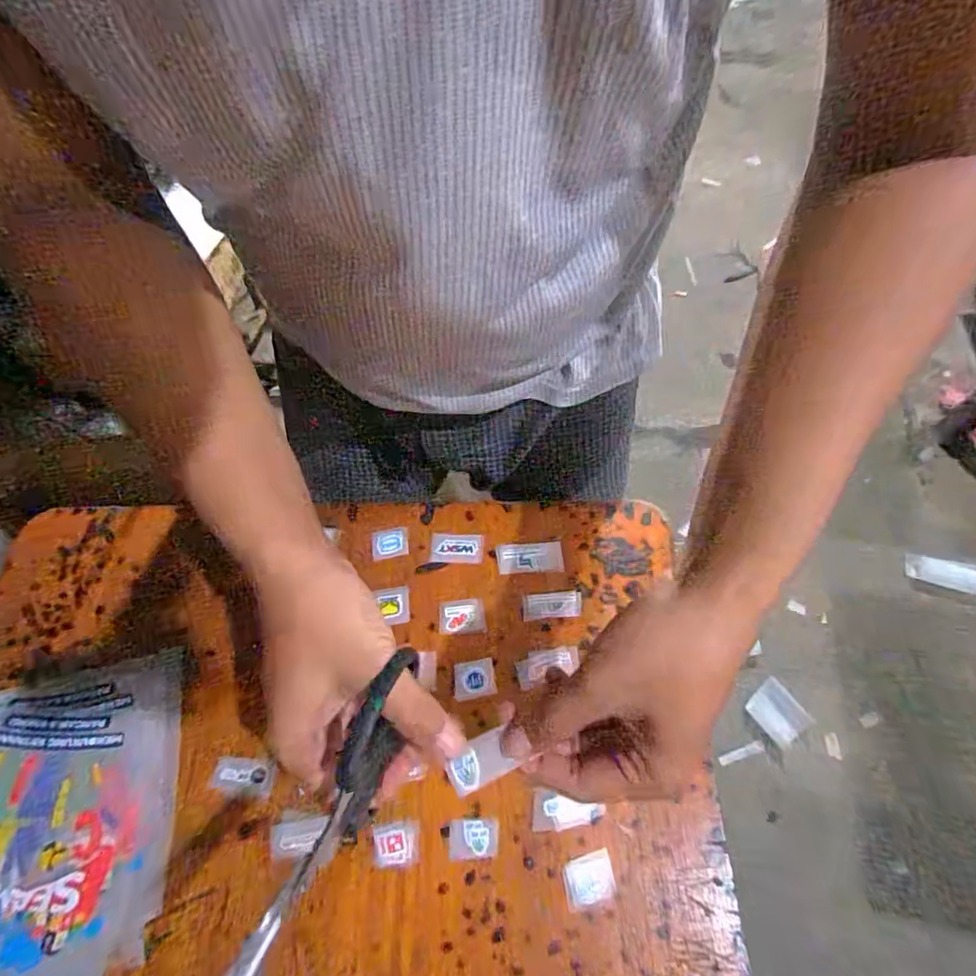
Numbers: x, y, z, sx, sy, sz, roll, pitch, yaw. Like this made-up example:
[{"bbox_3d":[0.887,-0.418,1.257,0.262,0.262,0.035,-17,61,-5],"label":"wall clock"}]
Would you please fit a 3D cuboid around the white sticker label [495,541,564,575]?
[{"bbox_3d":[0.037,0.061,0.485,0.058,0.004,0.028,-4,60,-1],"label":"white sticker label"}]

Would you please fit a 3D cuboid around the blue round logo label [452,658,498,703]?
[{"bbox_3d":[-0.011,0.152,0.436,0.032,0.004,0.029,-8,60,-3],"label":"blue round logo label"}]

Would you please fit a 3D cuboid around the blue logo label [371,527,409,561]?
[{"bbox_3d":[-0.089,0.051,0.499,0.033,0.004,0.027,-9,72,-6],"label":"blue logo label"}]

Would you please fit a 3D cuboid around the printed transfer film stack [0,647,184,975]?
[{"bbox_3d":[-0.342,0.259,0.386,0.238,0.010,0.228,-13,61,-6],"label":"printed transfer film stack"}]

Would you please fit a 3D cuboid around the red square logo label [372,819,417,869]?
[{"bbox_3d":[-0.065,0.248,0.382,0.029,0.004,0.027,-8,60,-3],"label":"red square logo label"}]

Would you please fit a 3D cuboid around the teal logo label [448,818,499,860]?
[{"bbox_3d":[-0.010,0.245,0.384,0.034,0.004,0.024,-3,60,0],"label":"teal logo label"}]

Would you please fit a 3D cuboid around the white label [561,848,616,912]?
[{"bbox_3d":[0.068,0.266,0.373,0.035,0.009,0.028,-18,52,-1],"label":"white label"}]

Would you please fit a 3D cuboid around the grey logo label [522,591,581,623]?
[{"bbox_3d":[0.054,0.098,0.462,0.049,0.004,0.023,-5,60,-1],"label":"grey logo label"}]

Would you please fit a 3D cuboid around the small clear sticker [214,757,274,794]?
[{"bbox_3d":[-0.182,0.214,0.409,0.044,0.004,0.022,3,60,3],"label":"small clear sticker"}]

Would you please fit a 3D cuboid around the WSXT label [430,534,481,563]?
[{"bbox_3d":[-0.028,0.054,0.493,0.046,0.004,0.028,0,66,6],"label":"WSXT label"}]

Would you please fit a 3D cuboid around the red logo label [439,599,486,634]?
[{"bbox_3d":[-0.022,0.108,0.463,0.038,0.004,0.029,-5,60,-1],"label":"red logo label"}]

